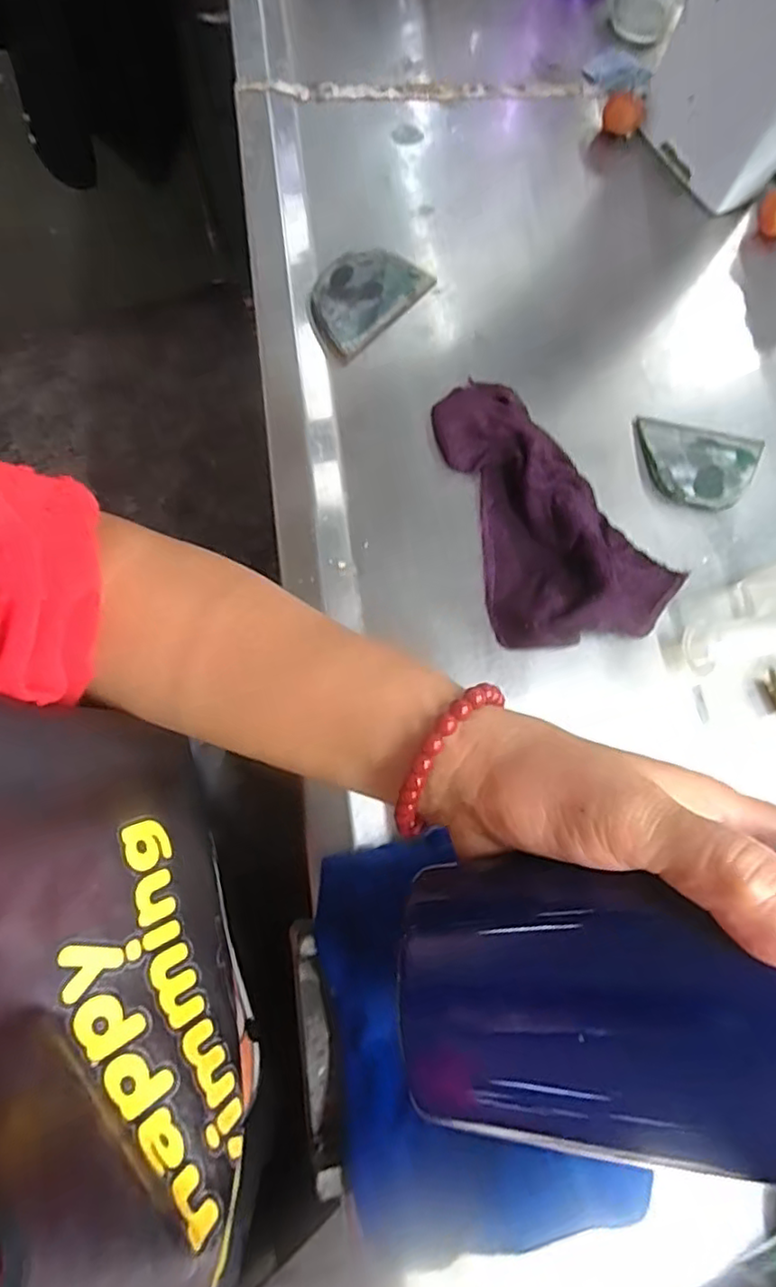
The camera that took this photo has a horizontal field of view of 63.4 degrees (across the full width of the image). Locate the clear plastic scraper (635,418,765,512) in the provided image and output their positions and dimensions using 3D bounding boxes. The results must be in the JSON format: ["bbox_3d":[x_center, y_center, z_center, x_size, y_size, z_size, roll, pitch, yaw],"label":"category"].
[{"bbox_3d":[0.202,-0.117,0.411,0.080,0.011,0.063,16,75,2],"label":"clear plastic scraper"}]

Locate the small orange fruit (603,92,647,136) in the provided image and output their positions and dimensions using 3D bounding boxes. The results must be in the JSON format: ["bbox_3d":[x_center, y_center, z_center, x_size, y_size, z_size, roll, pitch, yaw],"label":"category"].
[{"bbox_3d":[0.183,-0.411,0.491,0.031,0.023,0.019,15,75,2],"label":"small orange fruit"}]

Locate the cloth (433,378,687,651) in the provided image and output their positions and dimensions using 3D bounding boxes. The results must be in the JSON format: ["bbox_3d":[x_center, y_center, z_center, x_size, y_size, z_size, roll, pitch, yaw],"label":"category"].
[{"bbox_3d":[0.104,-0.089,0.384,0.116,0.034,0.177,-11,76,-5],"label":"cloth"}]

